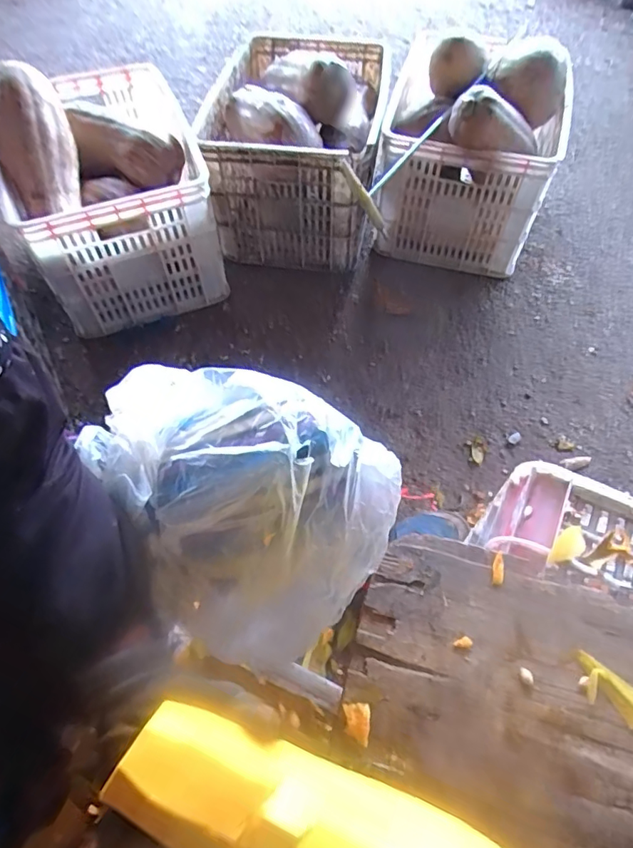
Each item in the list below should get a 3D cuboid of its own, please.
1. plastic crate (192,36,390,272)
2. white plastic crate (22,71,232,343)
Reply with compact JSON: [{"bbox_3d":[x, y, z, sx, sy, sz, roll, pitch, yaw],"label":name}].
[{"bbox_3d":[-0.048,-0.638,1.187,0.358,0.324,0.475,7,58,4],"label":"plastic crate"},{"bbox_3d":[-0.414,-0.509,1.109,0.318,0.284,0.520,-12,60,-9],"label":"white plastic crate"}]

